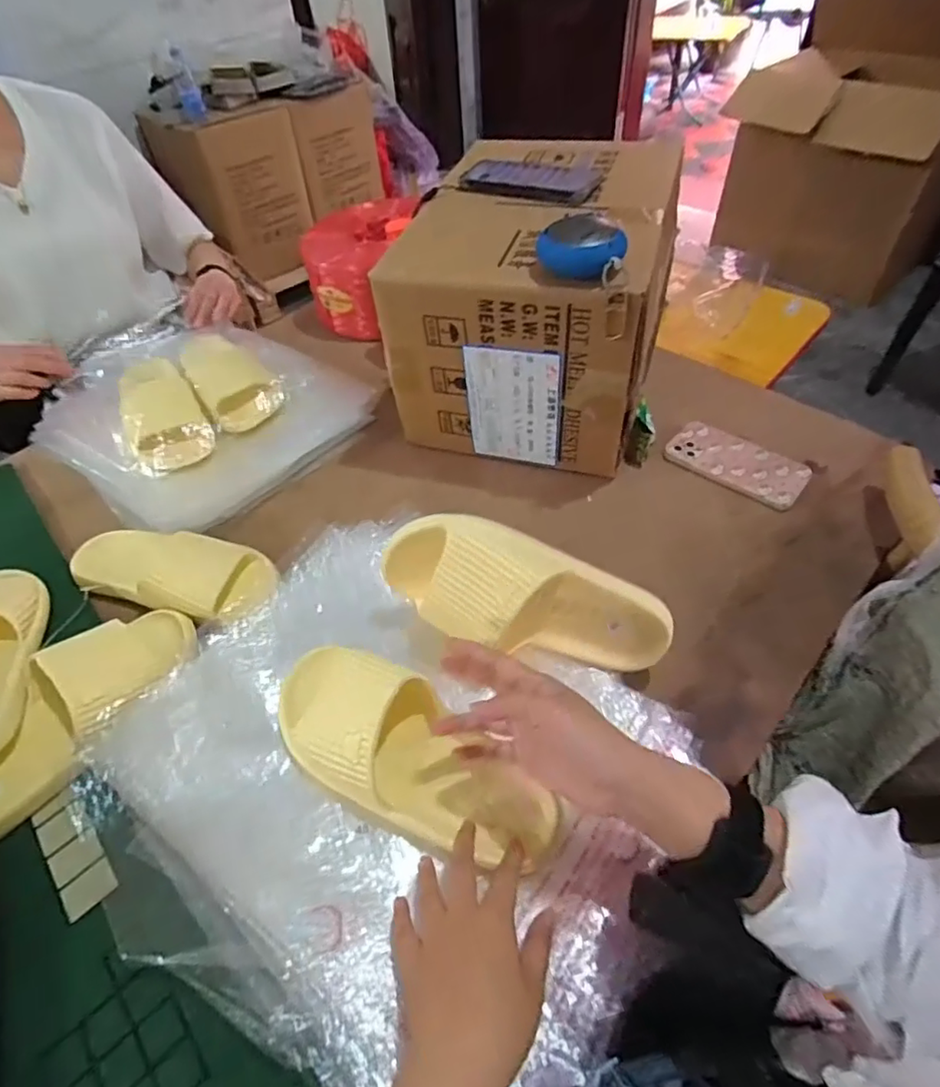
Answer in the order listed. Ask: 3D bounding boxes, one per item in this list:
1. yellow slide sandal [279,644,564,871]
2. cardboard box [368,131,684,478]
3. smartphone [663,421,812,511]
[{"bbox_3d":[-0.049,0.172,0.463,0.244,0.071,0.100,29,57,11],"label":"yellow slide sandal"},{"bbox_3d":[0.095,-0.320,0.750,0.292,0.252,0.359,13,52,14],"label":"cardboard box"},{"bbox_3d":[0.330,-0.099,0.719,0.161,0.014,0.089,33,59,27],"label":"smartphone"}]

